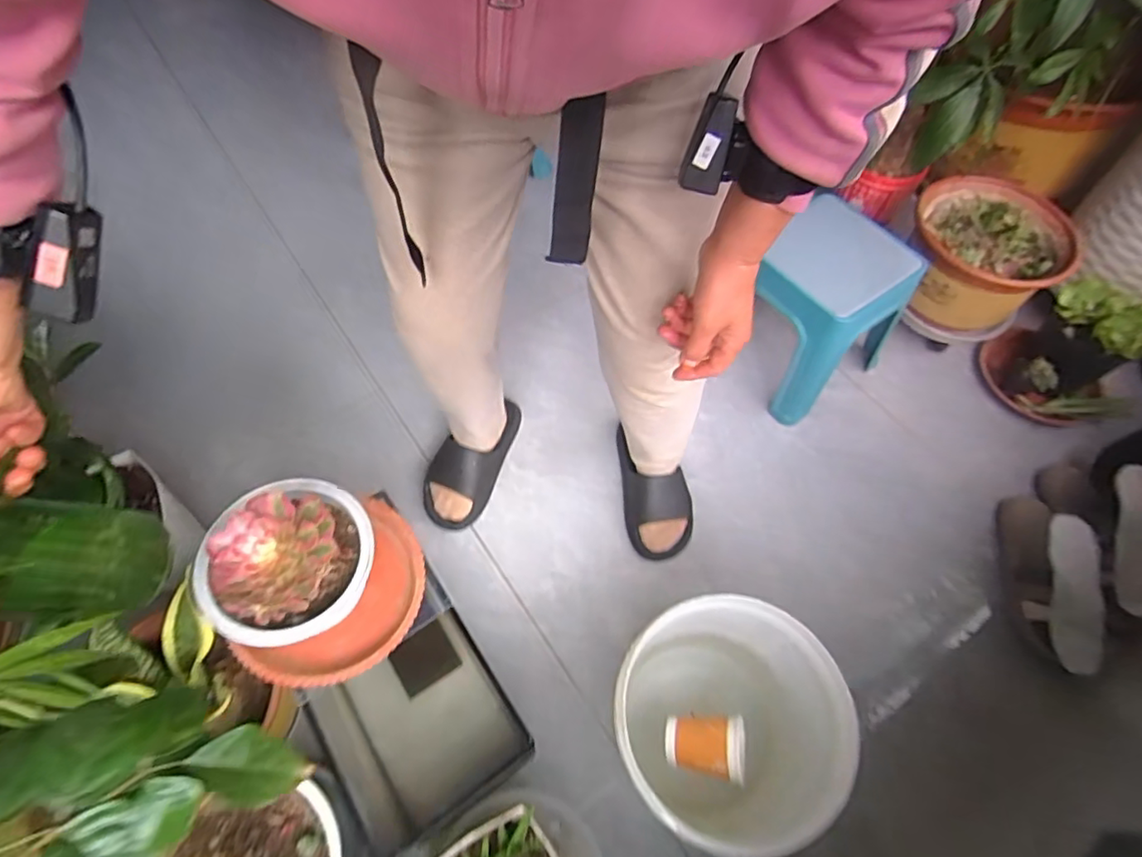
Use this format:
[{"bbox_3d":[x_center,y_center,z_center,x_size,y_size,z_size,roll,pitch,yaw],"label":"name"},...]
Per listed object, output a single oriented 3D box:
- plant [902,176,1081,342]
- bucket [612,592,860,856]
[{"bbox_3d":[0.789,-0.310,1.220,0.285,0.213,0.263,37,65,18],"label":"plant"},{"bbox_3d":[0.185,0.367,0.759,0.259,0.212,0.247,1,60,-2],"label":"bucket"}]

